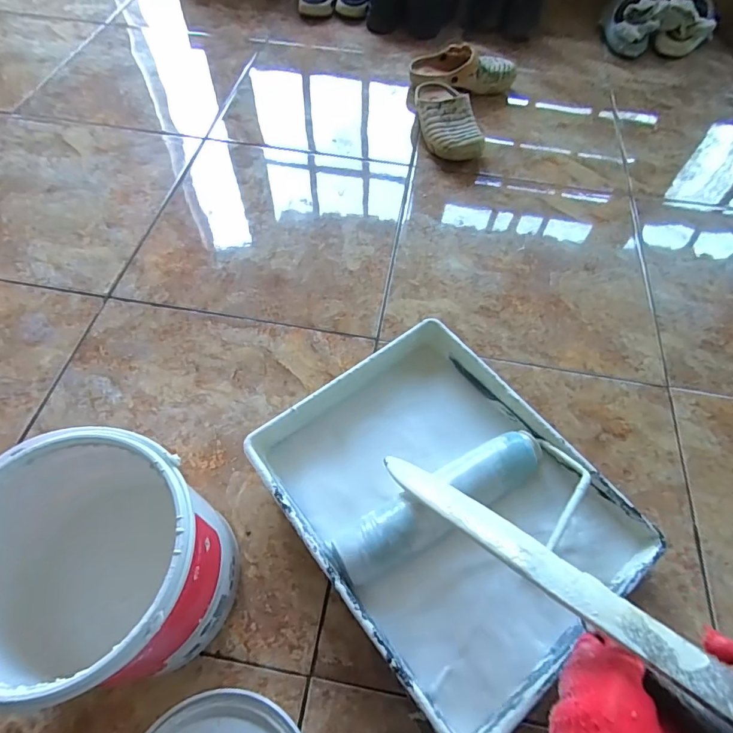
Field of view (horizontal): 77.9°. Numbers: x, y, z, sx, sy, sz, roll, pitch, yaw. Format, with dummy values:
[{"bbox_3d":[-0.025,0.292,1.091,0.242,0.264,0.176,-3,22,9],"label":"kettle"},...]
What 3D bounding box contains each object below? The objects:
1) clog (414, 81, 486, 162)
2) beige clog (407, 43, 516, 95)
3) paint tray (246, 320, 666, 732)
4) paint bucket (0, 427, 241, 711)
[{"bbox_3d":[0.149,-0.480,0.876,0.092,0.067,0.229,-9,60,-7],"label":"clog"},{"bbox_3d":[0.203,-0.618,0.956,0.217,0.074,0.119,13,60,6],"label":"beige clog"},{"bbox_3d":[0.080,0.143,0.490,0.277,0.077,0.339,-34,66,-20],"label":"paint tray"},{"bbox_3d":[-0.217,0.174,0.397,0.172,0.191,0.172,1,59,-1],"label":"paint bucket"}]

